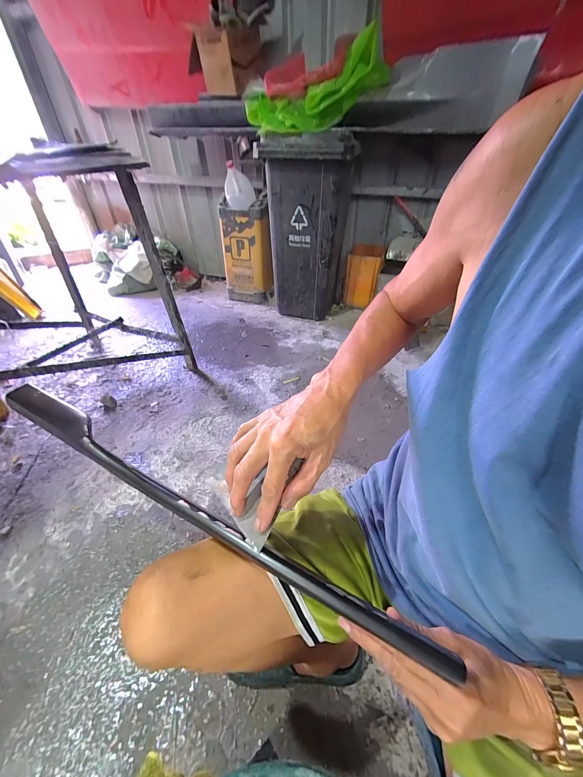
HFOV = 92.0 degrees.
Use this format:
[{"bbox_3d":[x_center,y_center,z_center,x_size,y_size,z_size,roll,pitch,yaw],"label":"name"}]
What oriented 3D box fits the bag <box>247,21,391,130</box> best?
[{"bbox_3d":[0.101,-1.319,1.266,0.630,0.246,0.165,-7,37,18],"label":"bag"}]

